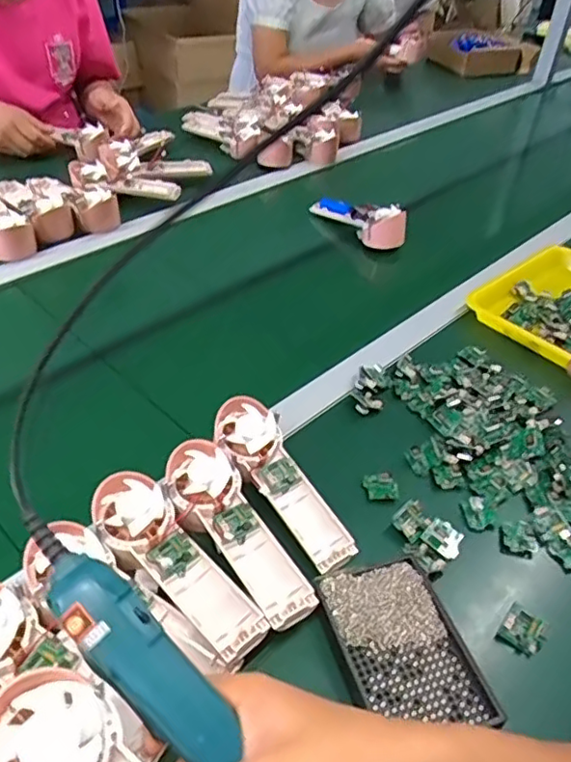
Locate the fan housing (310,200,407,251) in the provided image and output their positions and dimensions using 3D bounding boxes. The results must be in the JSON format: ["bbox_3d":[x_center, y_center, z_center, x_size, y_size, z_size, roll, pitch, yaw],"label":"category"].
[{"bbox_3d":[0.114,-0.258,0.942,0.055,0.052,0.173,-25,49,-30],"label":"fan housing"}]

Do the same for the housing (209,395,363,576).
[{"bbox_3d":[-0.004,0.090,0.551,0.058,0.022,0.180,-24,63,-29],"label":"housing"}]

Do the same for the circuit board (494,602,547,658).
[{"bbox_3d":[0.186,0.197,0.476,0.032,0.007,0.032,30,86,16],"label":"circuit board"}]

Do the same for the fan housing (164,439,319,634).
[{"bbox_3d":[-0.040,0.122,0.503,0.060,0.036,0.179,-23,48,-28],"label":"fan housing"}]

